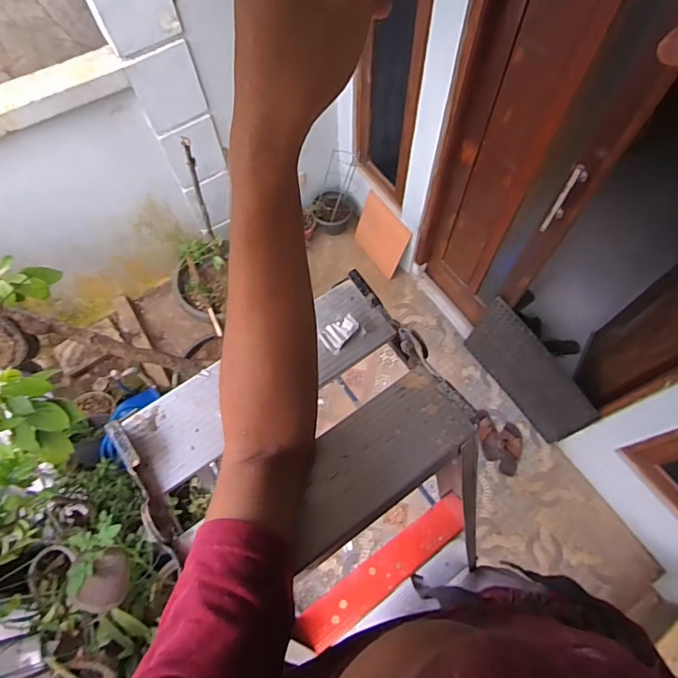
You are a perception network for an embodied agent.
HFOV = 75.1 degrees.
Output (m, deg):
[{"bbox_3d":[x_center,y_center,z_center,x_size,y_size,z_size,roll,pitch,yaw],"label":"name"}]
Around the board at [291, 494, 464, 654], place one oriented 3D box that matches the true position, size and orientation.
[{"bbox_3d":[0.065,0.319,0.608,0.274,0.018,0.050,-34,69,-13],"label":"board"}]

